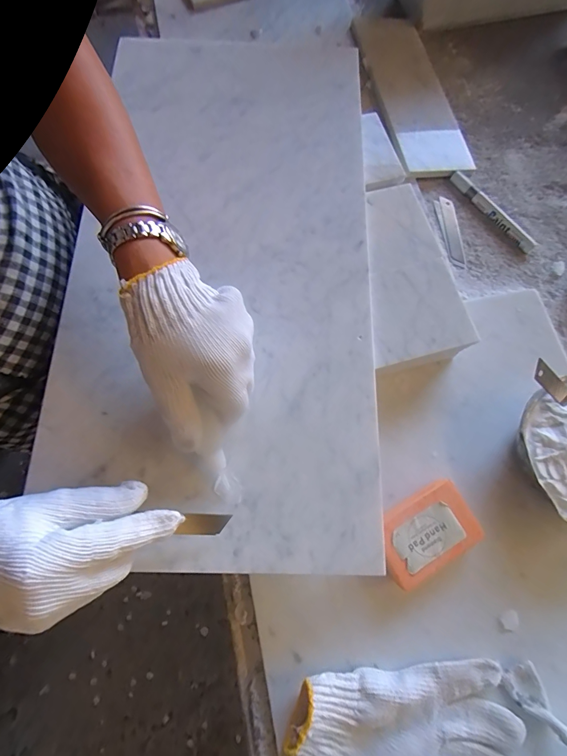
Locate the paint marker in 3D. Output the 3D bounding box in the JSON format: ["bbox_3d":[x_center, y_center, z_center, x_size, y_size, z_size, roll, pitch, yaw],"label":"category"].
[{"bbox_3d":[0.272,-0.218,0.459,0.019,0.011,0.141,-35,80,-10],"label":"paint marker"}]

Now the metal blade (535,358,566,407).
[{"bbox_3d":[0.253,0.007,0.331,0.068,0.006,0.019,32,88,-24],"label":"metal blade"}]

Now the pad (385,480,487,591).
[{"bbox_3d":[0.130,0.144,0.333,0.090,0.028,0.062,-28,79,-8],"label":"pad"}]

